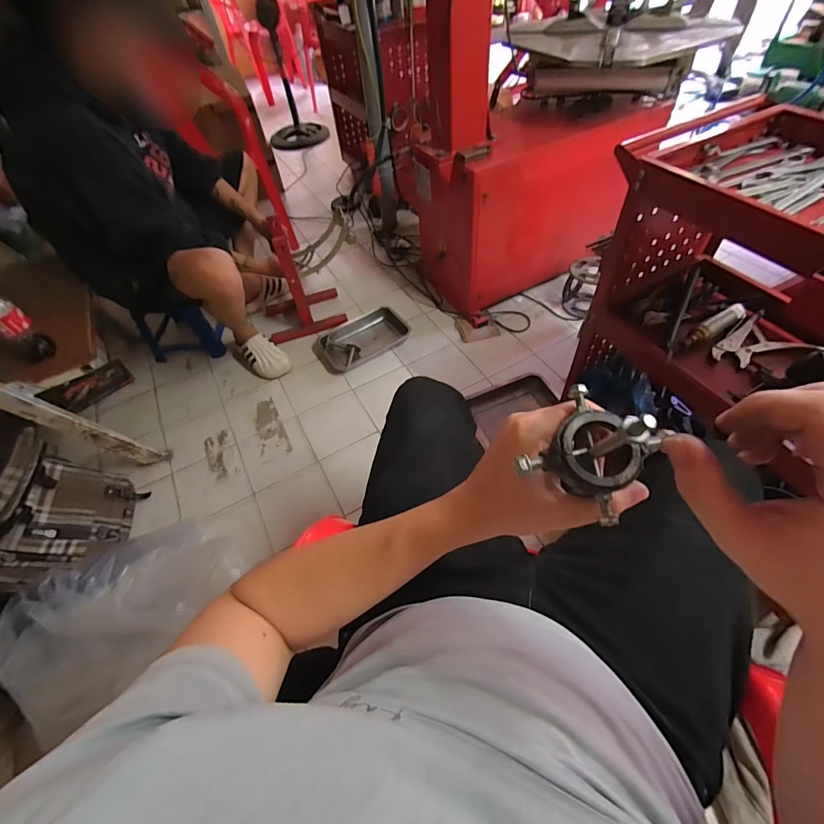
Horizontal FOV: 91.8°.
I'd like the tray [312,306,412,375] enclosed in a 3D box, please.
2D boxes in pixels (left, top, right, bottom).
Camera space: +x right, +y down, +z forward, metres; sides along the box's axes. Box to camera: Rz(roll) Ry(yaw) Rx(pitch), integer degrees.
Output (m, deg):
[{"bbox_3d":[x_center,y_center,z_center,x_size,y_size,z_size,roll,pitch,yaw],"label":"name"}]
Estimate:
[{"bbox_3d":[-0.183,-0.267,1.454,0.331,0.036,0.204,-32,57,-18],"label":"tray"}]

